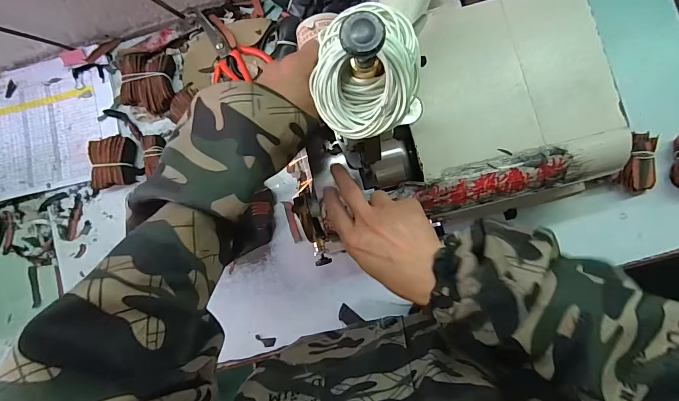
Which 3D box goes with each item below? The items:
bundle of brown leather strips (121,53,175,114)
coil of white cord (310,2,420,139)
[{"bbox_3d":[-0.293,-0.182,0.562,0.075,0.034,0.096,-2,88,3],"label":"bundle of brown leather strips"},{"bbox_3d":[0.017,-0.080,0.216,0.059,0.026,0.079,7,89,3],"label":"coil of white cord"}]

